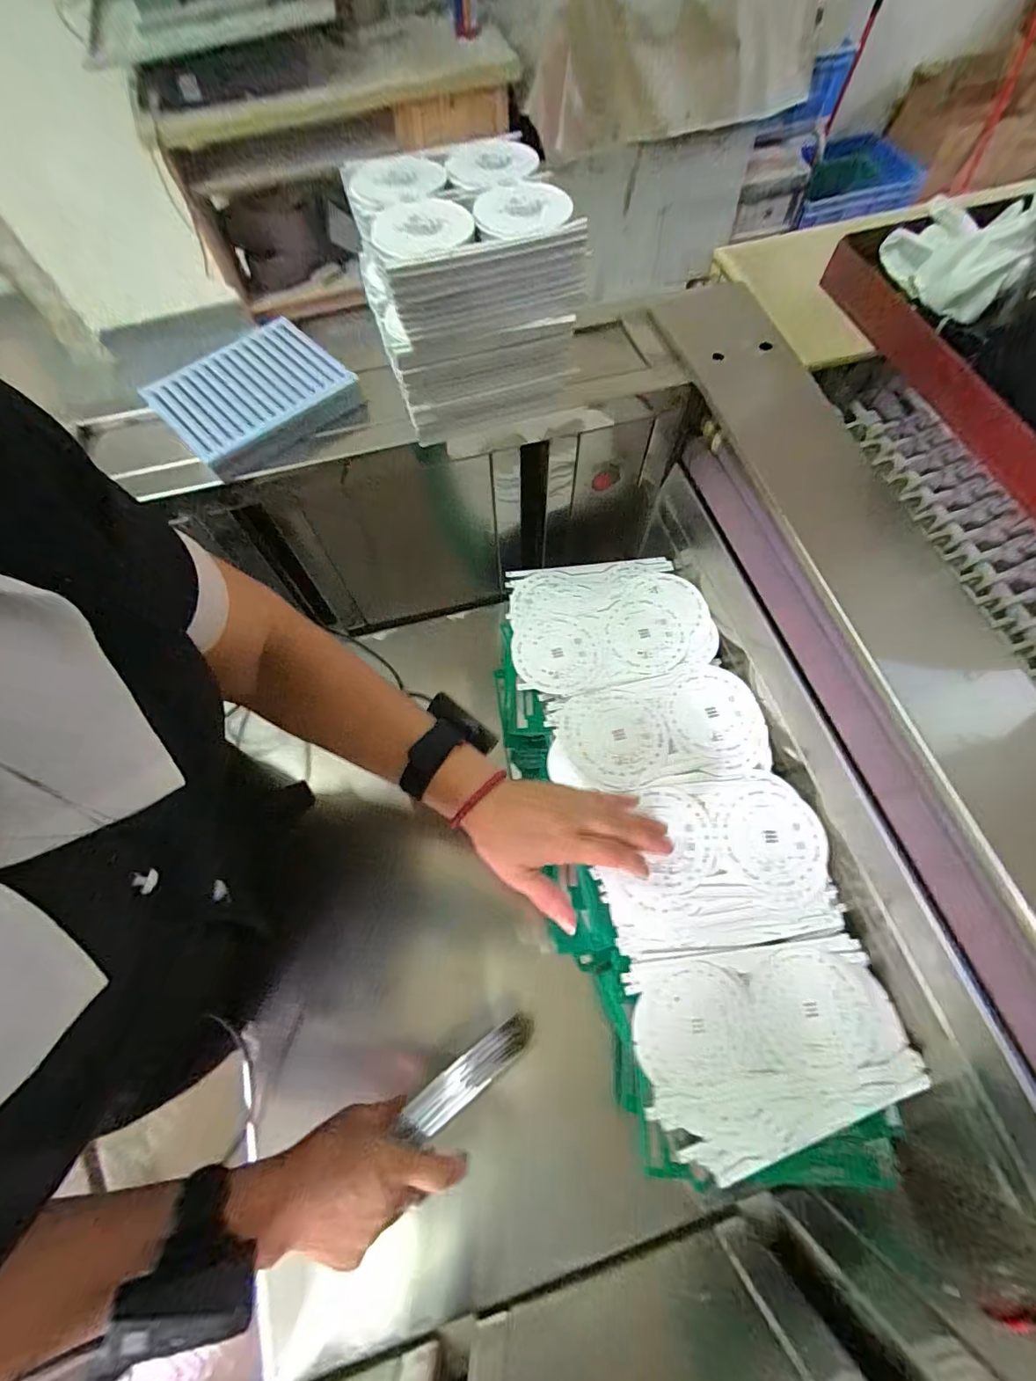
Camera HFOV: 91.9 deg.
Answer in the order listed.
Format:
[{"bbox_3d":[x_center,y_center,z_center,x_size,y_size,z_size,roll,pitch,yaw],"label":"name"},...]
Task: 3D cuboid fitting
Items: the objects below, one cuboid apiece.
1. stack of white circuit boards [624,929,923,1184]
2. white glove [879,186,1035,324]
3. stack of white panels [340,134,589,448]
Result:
[{"bbox_3d":[0.218,0.302,0.426,0.229,0.018,0.154,-7,68,-2],"label":"stack of white circuit boards"},{"bbox_3d":[0.392,-0.403,0.440,0.113,0.094,0.095,29,71,12],"label":"white glove"},{"bbox_3d":[-0.042,-0.309,0.403,0.138,0.142,0.141,-21,69,-8],"label":"stack of white panels"}]

